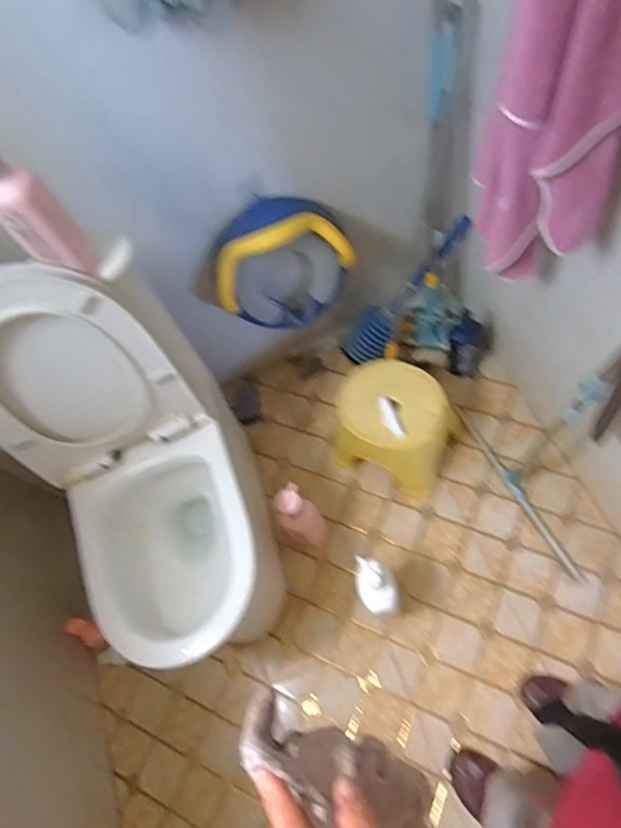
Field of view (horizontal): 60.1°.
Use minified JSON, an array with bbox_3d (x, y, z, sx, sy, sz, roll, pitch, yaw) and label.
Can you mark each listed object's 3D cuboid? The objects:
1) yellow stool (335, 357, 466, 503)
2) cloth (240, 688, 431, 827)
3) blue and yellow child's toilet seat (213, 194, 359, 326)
[{"bbox_3d":[0.212,0.049,1.351,0.302,0.245,0.254,20,63,13],"label":"yellow stool"},{"bbox_3d":[0.029,0.279,0.426,0.170,0.129,0.027,28,90,5],"label":"cloth"},{"bbox_3d":[-0.064,-0.345,1.276,0.316,0.299,0.103,-11,60,-4],"label":"blue and yellow child's toilet seat"}]

